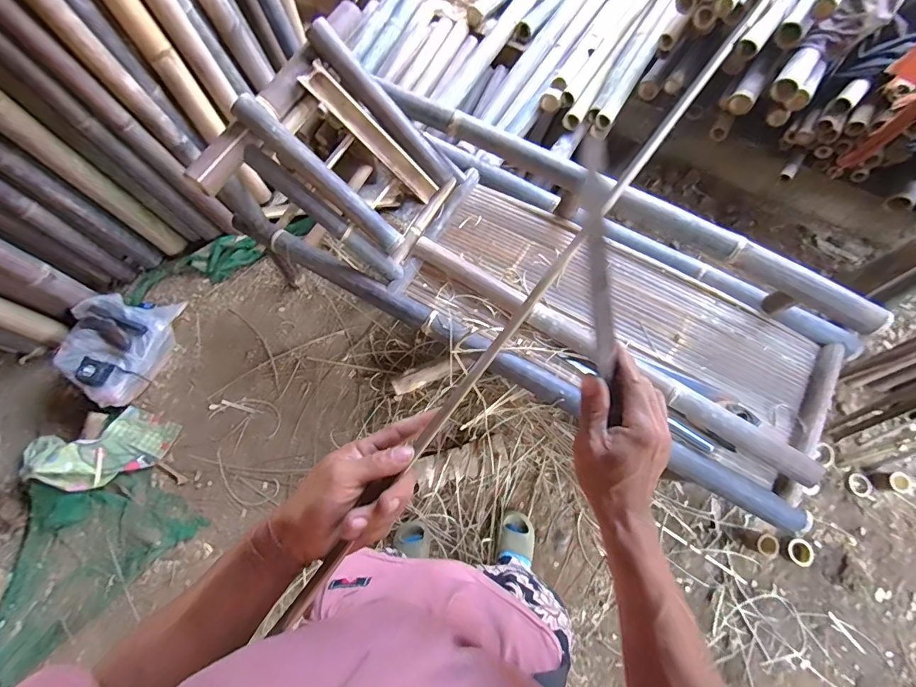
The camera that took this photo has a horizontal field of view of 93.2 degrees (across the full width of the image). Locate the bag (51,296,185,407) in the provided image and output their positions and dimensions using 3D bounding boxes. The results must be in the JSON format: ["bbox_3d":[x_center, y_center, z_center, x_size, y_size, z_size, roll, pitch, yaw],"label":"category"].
[{"bbox_3d":[-1.127,-0.007,1.449,0.292,0.162,0.381,23,72,8],"label":"bag"}]

